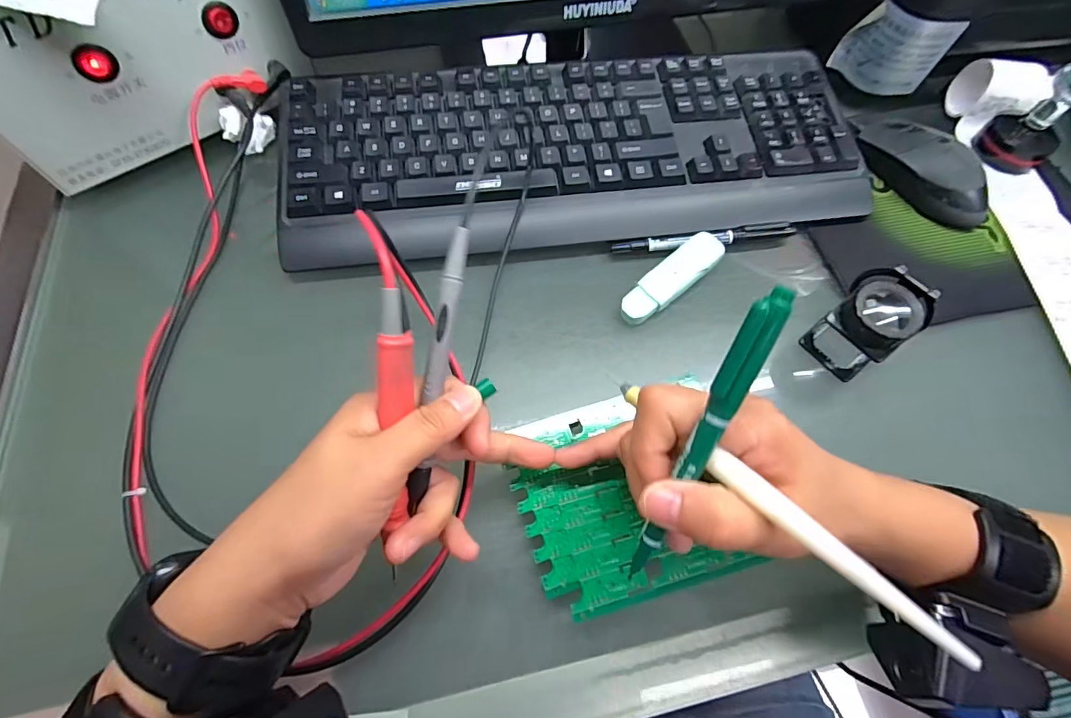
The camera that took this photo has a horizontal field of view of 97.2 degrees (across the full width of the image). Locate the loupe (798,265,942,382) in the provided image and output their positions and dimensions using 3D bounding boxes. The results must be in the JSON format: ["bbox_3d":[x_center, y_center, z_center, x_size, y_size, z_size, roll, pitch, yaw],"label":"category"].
[{"bbox_3d":[0.213,-0.024,0.304,0.057,0.060,0.048,-33,70,-16],"label":"loupe"}]

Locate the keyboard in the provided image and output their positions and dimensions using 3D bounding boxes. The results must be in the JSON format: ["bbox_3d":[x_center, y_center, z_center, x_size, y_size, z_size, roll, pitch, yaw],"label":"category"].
[{"bbox_3d":[0.034,-0.158,0.366,0.432,0.045,0.156,-8,65,-6],"label":"keyboard"}]

